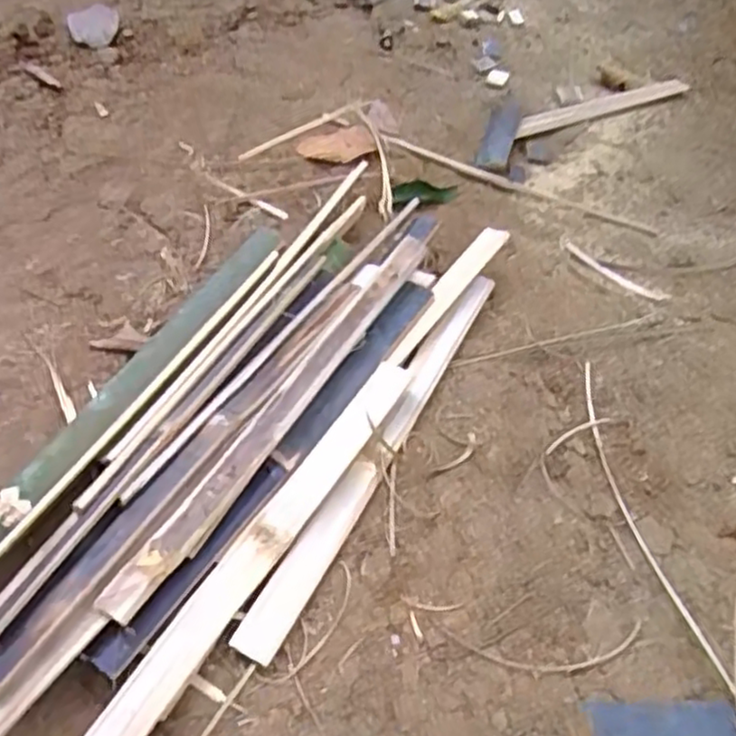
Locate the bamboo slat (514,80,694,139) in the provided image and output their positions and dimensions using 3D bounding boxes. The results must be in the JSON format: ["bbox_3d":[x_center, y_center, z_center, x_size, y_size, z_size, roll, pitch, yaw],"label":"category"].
[{"bbox_3d":[0.290,-0.325,0.891,0.261,0.011,0.031,-22,57,-17],"label":"bamboo slat"}]

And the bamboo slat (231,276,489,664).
[{"bbox_3d":[0.013,0.057,0.580,0.030,0.009,0.383,38,59,-6],"label":"bamboo slat"}]

